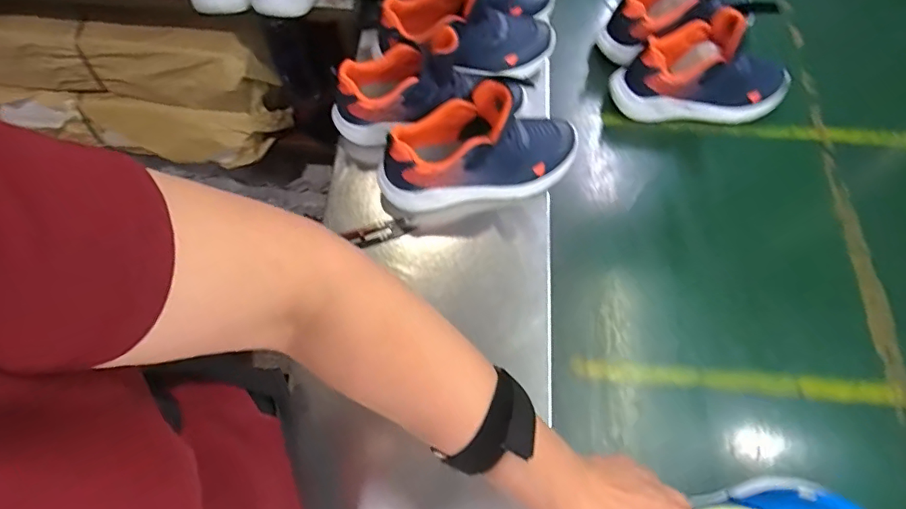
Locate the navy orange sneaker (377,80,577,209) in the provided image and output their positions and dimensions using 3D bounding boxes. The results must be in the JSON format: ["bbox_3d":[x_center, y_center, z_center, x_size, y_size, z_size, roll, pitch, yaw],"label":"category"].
[{"bbox_3d":[0.033,-0.122,0.570,0.236,0.113,0.082,-10,66,-4],"label":"navy orange sneaker"}]

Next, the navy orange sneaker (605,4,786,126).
[{"bbox_3d":[0.342,-0.245,0.671,0.236,0.119,0.096,-2,65,0],"label":"navy orange sneaker"}]

